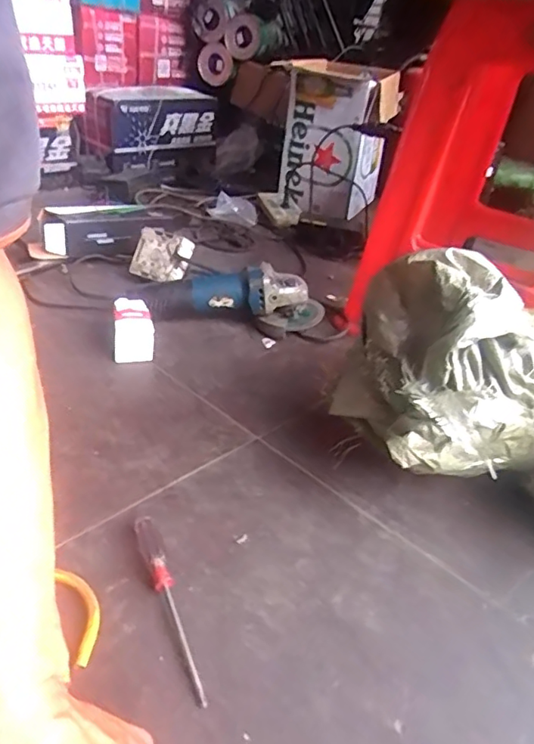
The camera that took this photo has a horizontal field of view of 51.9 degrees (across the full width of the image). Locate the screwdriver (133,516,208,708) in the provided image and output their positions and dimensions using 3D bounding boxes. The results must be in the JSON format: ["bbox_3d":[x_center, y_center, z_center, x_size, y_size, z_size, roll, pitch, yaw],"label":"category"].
[{"bbox_3d":[-0.080,0.180,0.437,0.019,0.017,0.168,-7,33,-23],"label":"screwdriver"}]

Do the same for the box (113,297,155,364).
[{"bbox_3d":[-0.190,-0.059,0.780,0.052,0.061,0.085,-1,31,-13],"label":"box"}]

